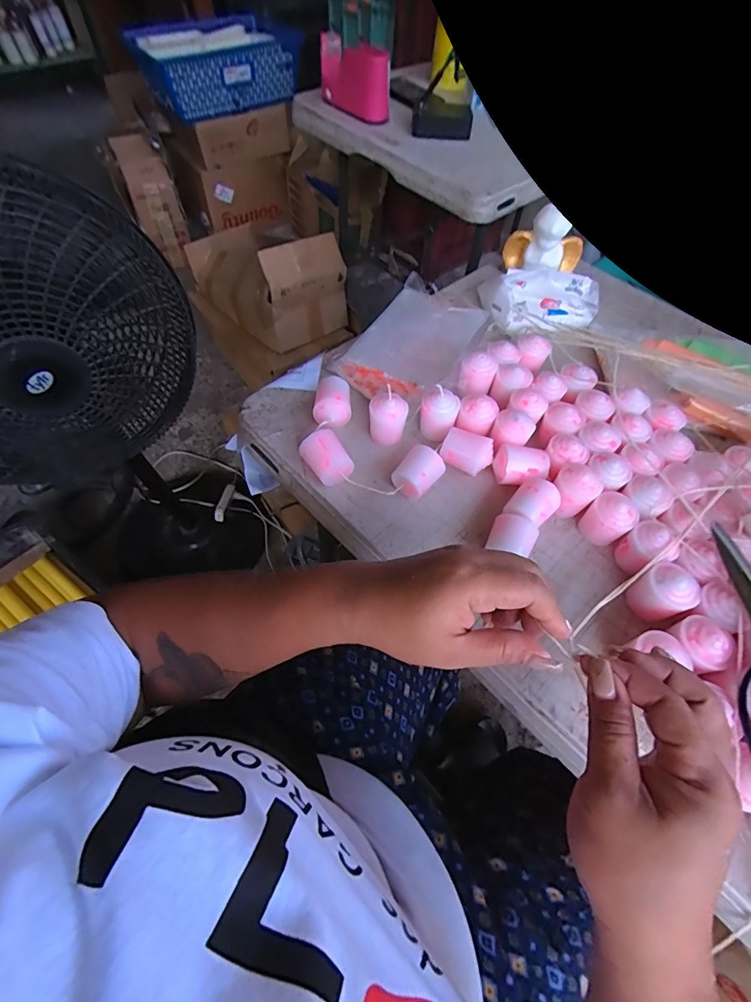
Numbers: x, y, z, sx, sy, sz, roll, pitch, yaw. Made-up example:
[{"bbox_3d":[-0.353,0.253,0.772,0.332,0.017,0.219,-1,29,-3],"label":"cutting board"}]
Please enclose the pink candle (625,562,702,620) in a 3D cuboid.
[{"bbox_3d":[0.234,0.076,0.347,0.038,0.047,0.038,-26,63,-18],"label":"pink candle"}]

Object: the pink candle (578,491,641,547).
[{"bbox_3d":[0.210,0.017,0.382,0.036,0.038,0.037,1,58,-2],"label":"pink candle"}]

